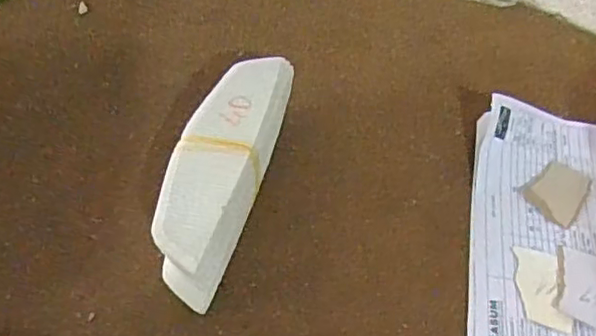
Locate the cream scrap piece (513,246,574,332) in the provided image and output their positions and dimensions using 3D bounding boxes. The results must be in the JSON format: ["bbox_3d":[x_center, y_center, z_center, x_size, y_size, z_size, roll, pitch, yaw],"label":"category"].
[{"bbox_3d":[0.156,0.076,0.405,0.029,0.004,0.058,2,50,1],"label":"cream scrap piece"}]

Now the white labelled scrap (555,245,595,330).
[{"bbox_3d":[0.187,0.077,0.406,0.036,0.004,0.055,15,52,12],"label":"white labelled scrap"}]

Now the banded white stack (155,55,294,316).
[{"bbox_3d":[-0.050,0.005,0.419,0.051,0.066,0.171,11,51,8],"label":"banded white stack"}]

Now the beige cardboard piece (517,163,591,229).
[{"bbox_3d":[0.190,0.015,0.456,0.049,0.004,0.040,-36,59,-27],"label":"beige cardboard piece"}]

